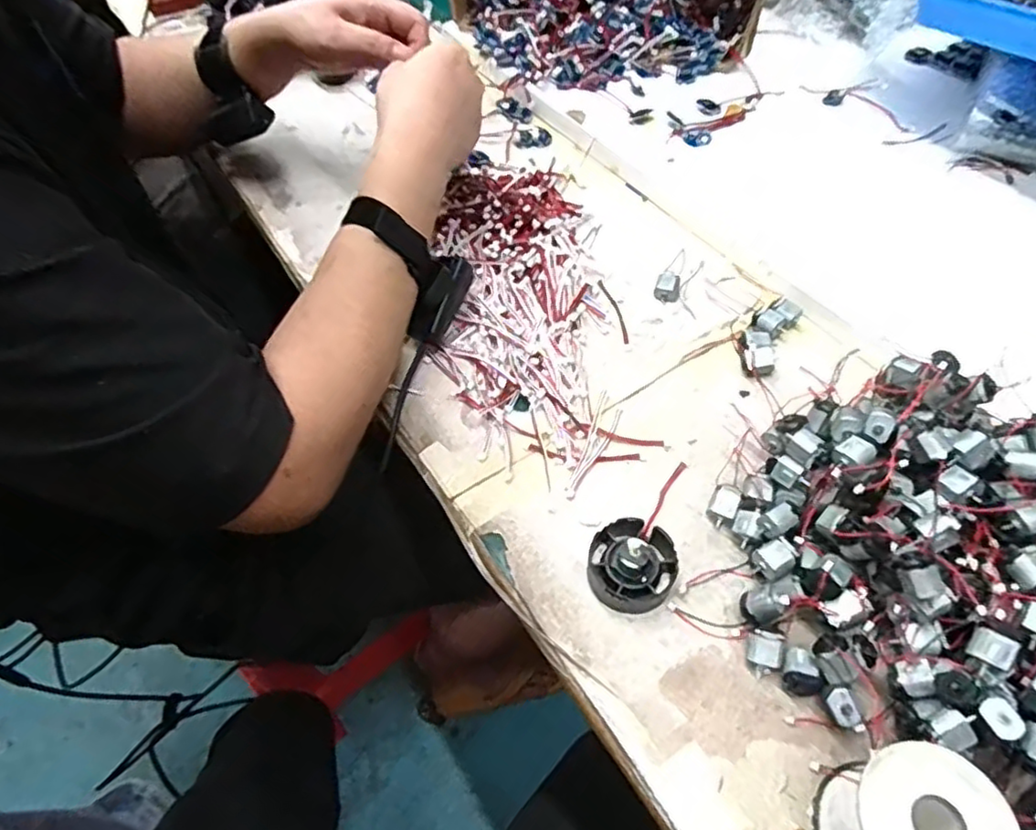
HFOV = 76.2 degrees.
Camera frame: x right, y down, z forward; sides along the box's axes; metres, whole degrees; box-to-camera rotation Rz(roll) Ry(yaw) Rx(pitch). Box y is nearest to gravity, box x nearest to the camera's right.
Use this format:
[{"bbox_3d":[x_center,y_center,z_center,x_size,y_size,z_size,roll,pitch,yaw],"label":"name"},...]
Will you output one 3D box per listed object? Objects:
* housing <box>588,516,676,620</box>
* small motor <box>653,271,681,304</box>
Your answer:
[{"bbox_3d":[0.071,0.091,0.409,0.053,0.032,0.054,-1,54,1],"label":"housing"},{"bbox_3d":[0.127,-0.108,0.561,0.021,0.016,0.021,10,55,9],"label":"small motor"}]

